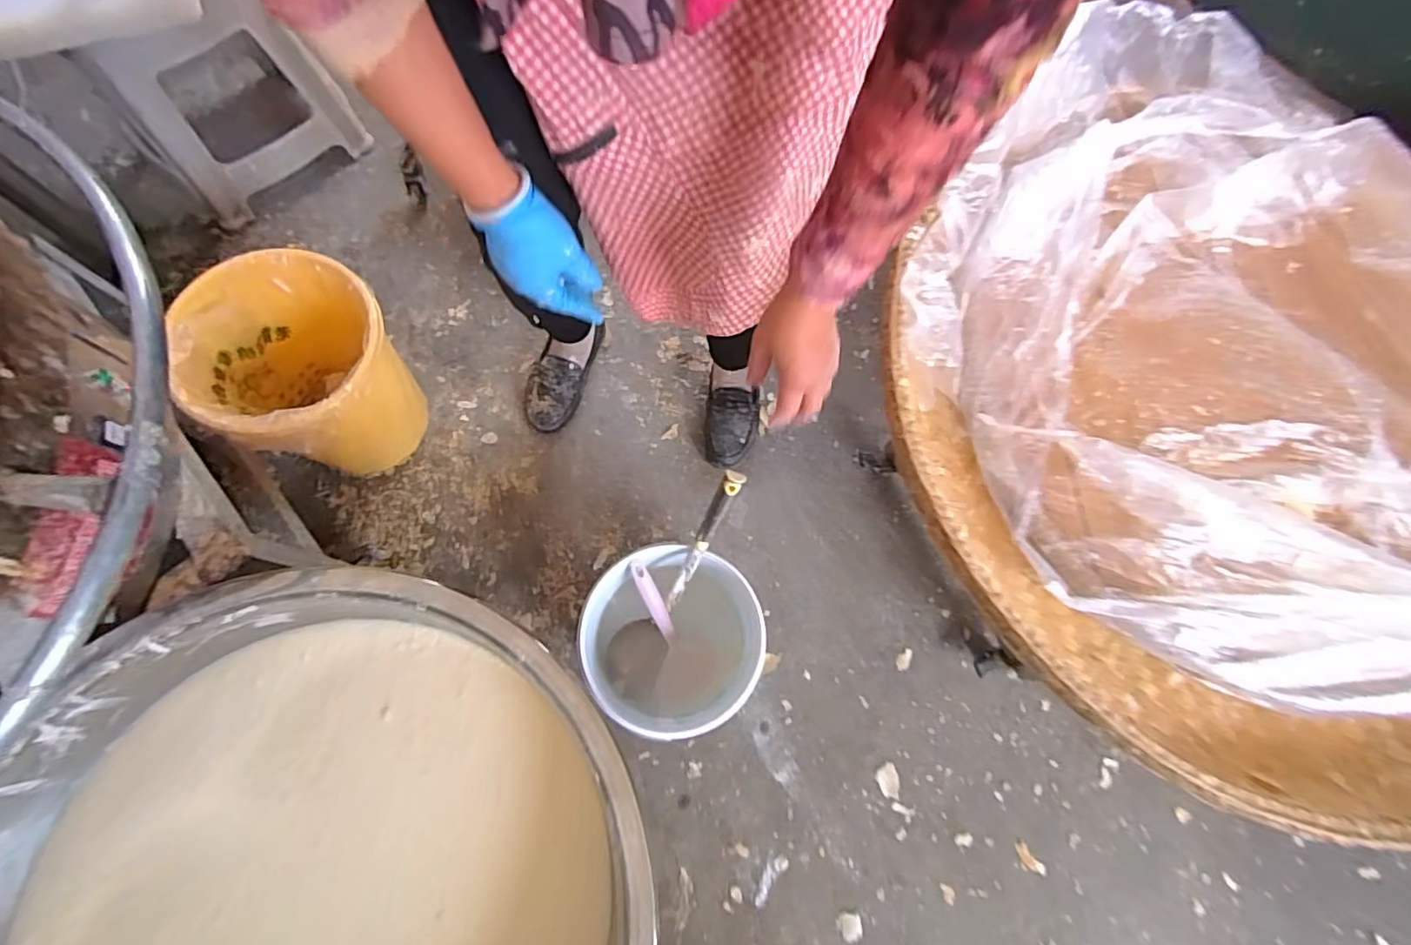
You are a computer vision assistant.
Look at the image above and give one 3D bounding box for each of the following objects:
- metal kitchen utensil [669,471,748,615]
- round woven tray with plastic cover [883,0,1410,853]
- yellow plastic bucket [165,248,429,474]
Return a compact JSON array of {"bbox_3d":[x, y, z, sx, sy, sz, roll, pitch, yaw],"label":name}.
[{"bbox_3d":[-0.005,0.092,0.760,0.024,0.245,0.023,31,34,10],"label":"metal kitchen utensil"},{"bbox_3d":[0.578,-0.089,0.609,0.746,0.096,0.813,31,72,5],"label":"round woven tray with plastic cover"},{"bbox_3d":[-0.524,-0.119,0.852,0.235,0.302,0.235,1,72,-4],"label":"yellow plastic bucket"}]

